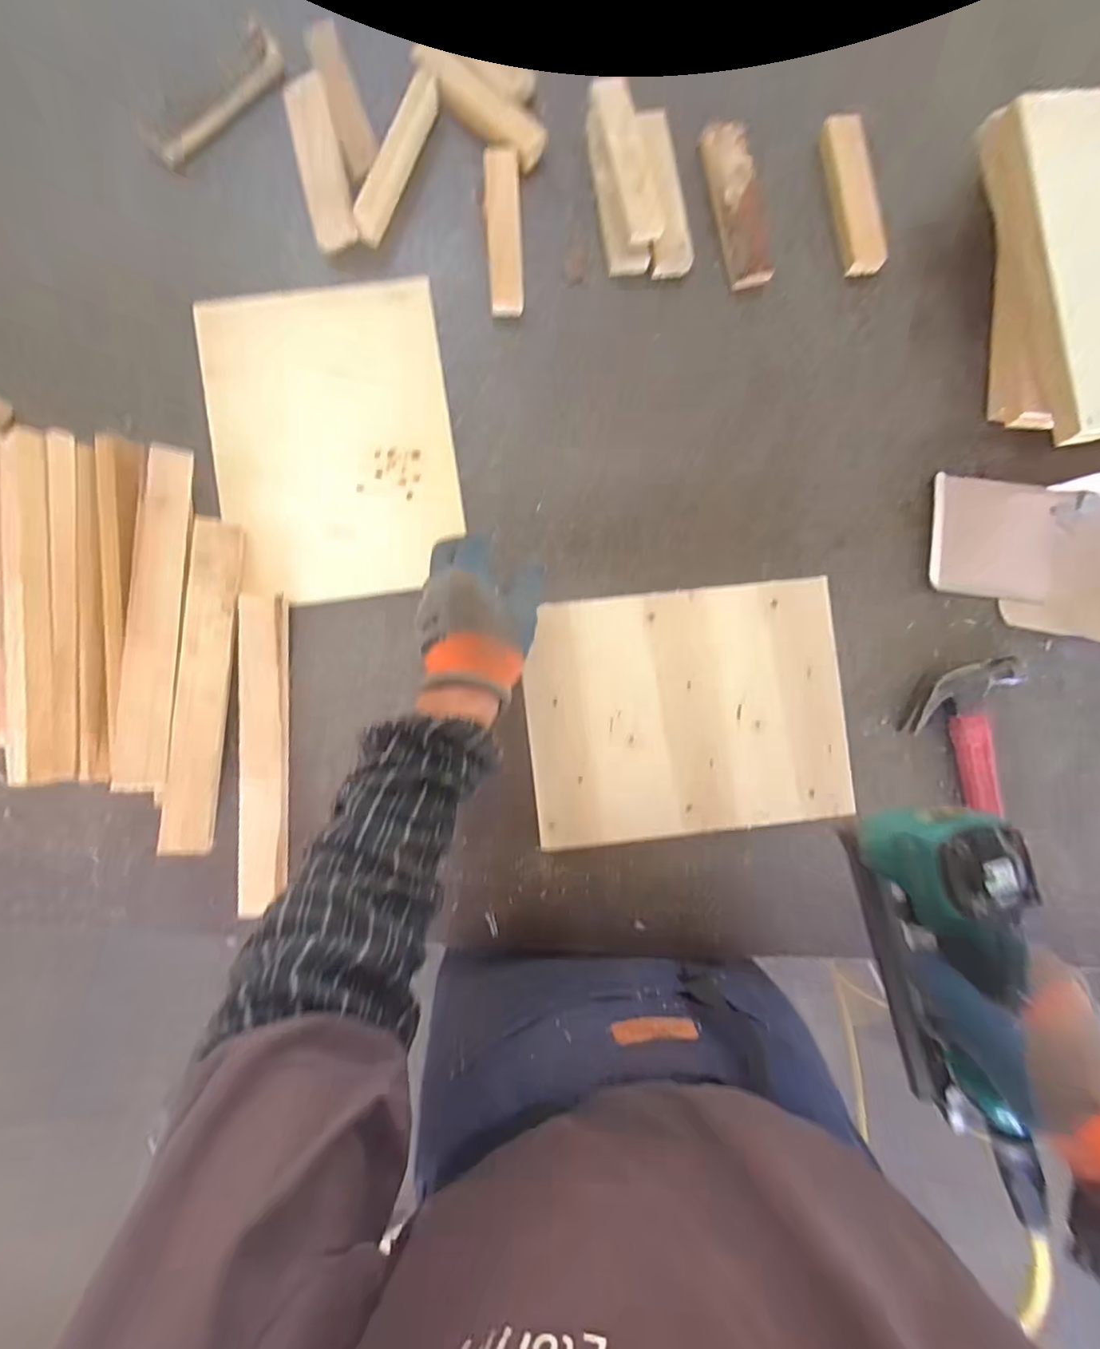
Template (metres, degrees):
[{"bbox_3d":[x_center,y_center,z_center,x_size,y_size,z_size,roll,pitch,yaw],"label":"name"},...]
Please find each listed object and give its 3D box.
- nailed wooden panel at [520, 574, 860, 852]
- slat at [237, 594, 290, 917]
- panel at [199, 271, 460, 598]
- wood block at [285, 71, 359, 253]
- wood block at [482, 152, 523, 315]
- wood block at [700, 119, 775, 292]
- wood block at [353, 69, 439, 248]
[{"bbox_3d":[0.131,0.037,0.564,0.296,0.028,0.228,-6,88,-2],"label":"nailed wooden panel"},{"bbox_3d":[-0.269,0.075,0.547,0.041,0.021,0.291,1,88,-2],"label":"slat"},{"bbox_3d":[-0.211,-0.228,0.563,0.226,0.019,0.303,-9,88,-2],"label":"panel"},{"bbox_3d":[-0.225,-0.504,0.572,0.041,0.019,0.162,-12,89,-2],"label":"wood block"},{"bbox_3d":[-0.045,-0.442,0.581,0.035,0.019,0.159,-3,88,-2],"label":"wood block"},{"bbox_3d":[0.192,-0.481,0.594,0.049,0.018,0.168,-13,89,-2],"label":"wood block"},{"bbox_3d":[-0.150,-0.512,0.572,0.026,0.034,0.164,24,88,-1],"label":"wood block"}]

